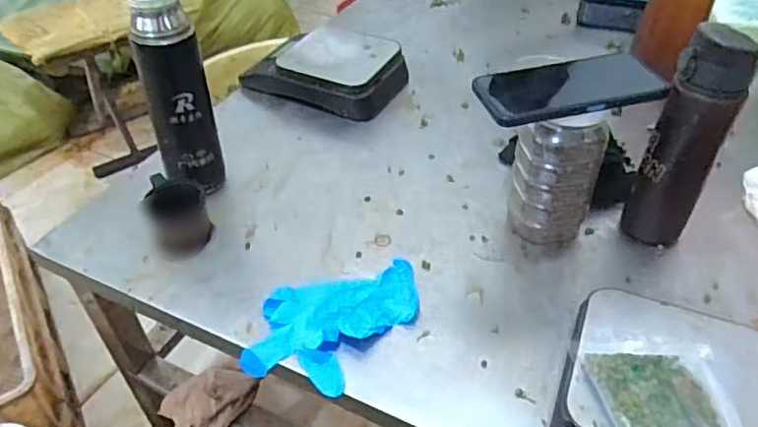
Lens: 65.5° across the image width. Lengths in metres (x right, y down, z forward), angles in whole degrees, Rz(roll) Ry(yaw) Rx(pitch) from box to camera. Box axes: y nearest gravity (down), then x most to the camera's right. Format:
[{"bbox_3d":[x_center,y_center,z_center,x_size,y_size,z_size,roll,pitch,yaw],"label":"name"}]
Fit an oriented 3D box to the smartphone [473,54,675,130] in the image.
[{"bbox_3d":[0.179,-0.118,0.546,0.176,0.011,0.086,-14,43,-13],"label":"smartphone"}]

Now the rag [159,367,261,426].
[{"bbox_3d":[-0.219,0.270,0.787,0.104,0.154,0.102,29,50,30],"label":"rag"}]

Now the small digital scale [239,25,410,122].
[{"bbox_3d":[-0.083,-0.220,0.880,0.221,0.057,0.158,17,45,20],"label":"small digital scale"}]

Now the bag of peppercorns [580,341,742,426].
[{"bbox_3d":[0.203,0.136,0.404,0.094,0.035,0.135,0,42,2],"label":"bag of peppercorns"}]

